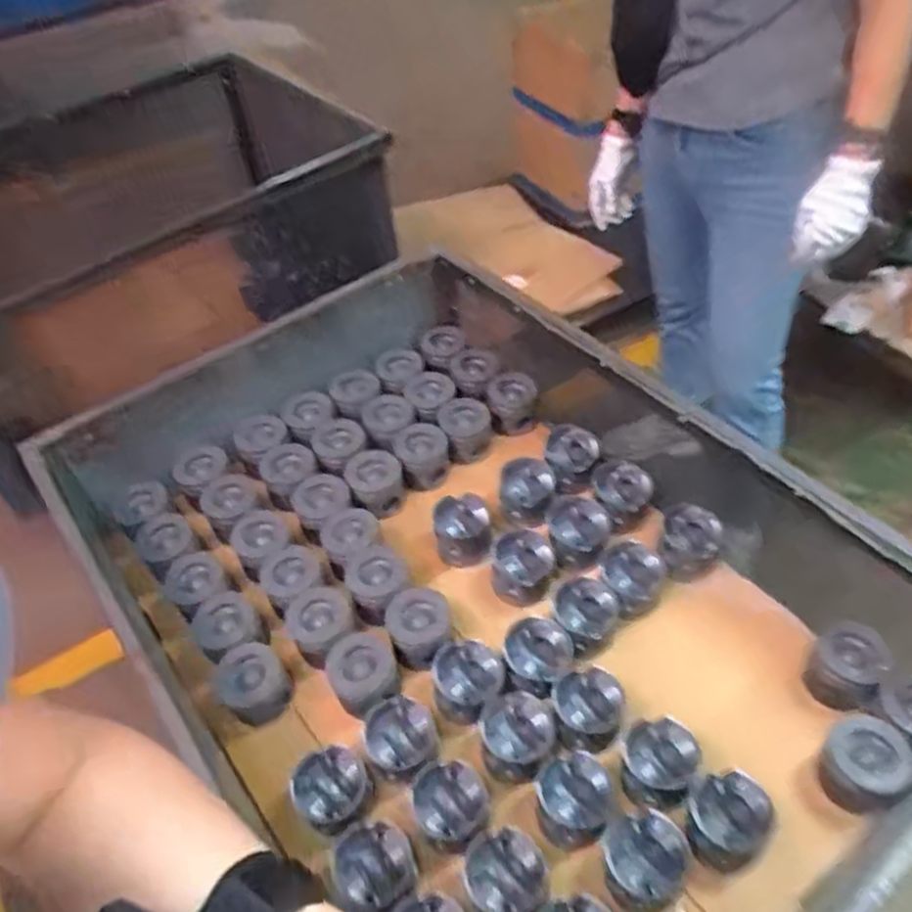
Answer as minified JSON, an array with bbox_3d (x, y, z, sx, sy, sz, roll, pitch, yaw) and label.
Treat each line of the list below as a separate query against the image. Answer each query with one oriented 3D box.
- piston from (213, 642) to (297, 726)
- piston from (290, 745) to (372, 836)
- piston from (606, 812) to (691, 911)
[{"bbox_3d":[-0.277,0.313,1.068,0.092,0.076,0.087,-3,47,3],"label":"piston"},{"bbox_3d":[-0.152,0.408,0.955,0.091,0.067,0.084,-3,47,3],"label":"piston"},{"bbox_3d":[0.214,0.456,0.882,0.094,0.063,0.094,7,48,12],"label":"piston"}]

